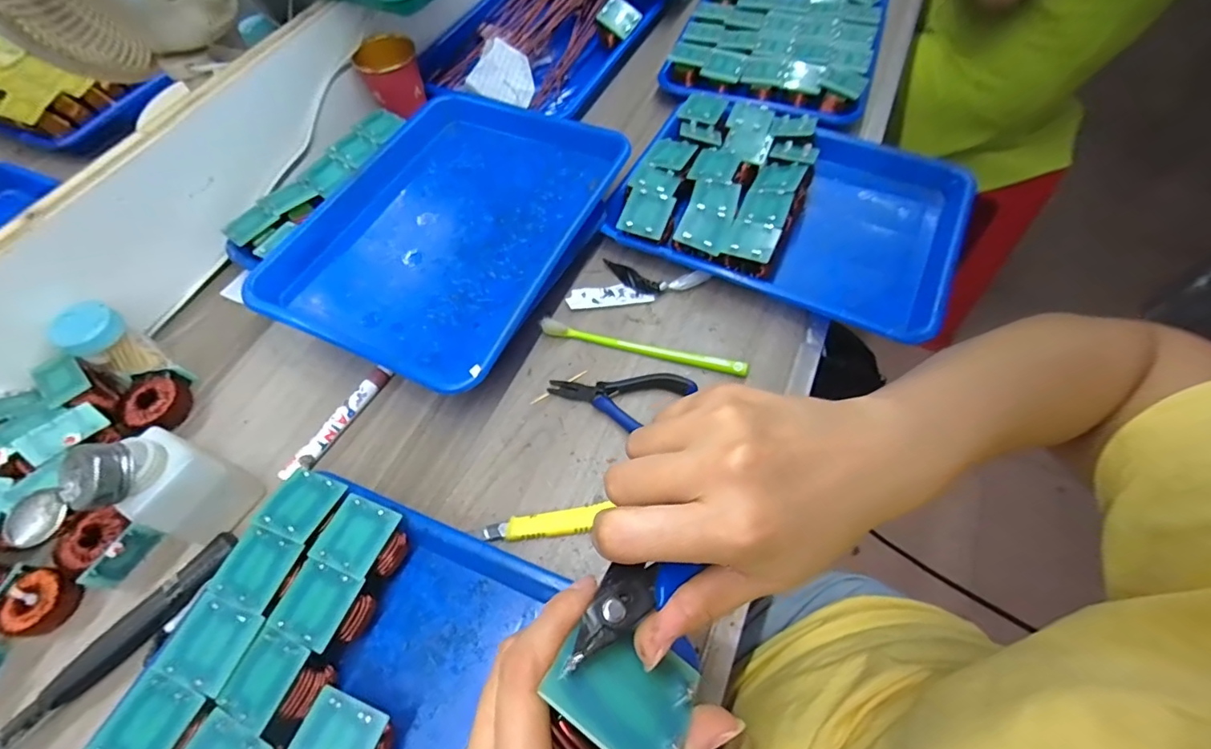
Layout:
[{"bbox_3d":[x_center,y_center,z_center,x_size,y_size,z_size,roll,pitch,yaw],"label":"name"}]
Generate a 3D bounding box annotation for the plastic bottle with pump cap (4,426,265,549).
[{"bbox_3d":[-0.321,0.087,0.356,0.068,0.102,0.093,19,63,13],"label":"plastic bottle with pump cap"}]

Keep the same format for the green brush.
[{"bbox_3d":[0.032,-0.023,0.463,0.187,0.014,0.012,14,62,10],"label":"green brush"}]

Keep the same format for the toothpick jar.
[{"bbox_3d":[-0.424,-0.026,0.447,0.043,0.067,0.047,-1,60,2],"label":"toothpick jar"}]

